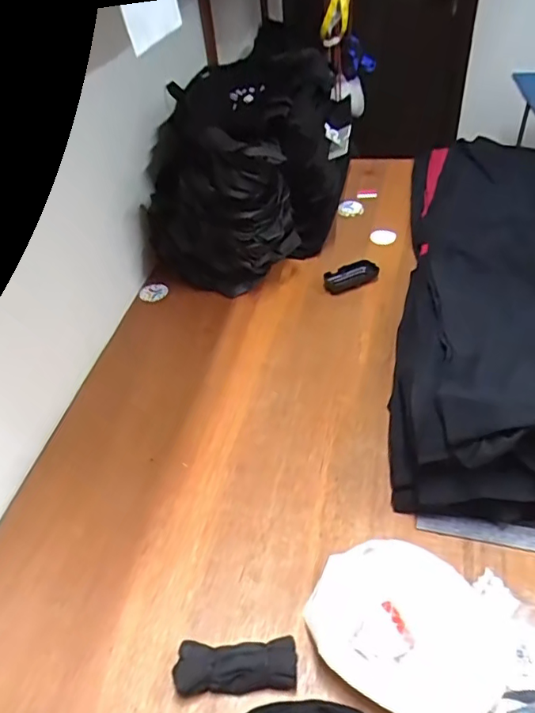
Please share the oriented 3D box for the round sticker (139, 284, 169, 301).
[{"bbox_3d":[-0.232,-0.131,1.097,0.057,0.011,0.044,-10,44,-4],"label":"round sticker"}]

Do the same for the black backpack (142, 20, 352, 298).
[{"bbox_3d":[-0.038,-0.417,1.149,0.390,0.280,0.564,6,45,11],"label":"black backpack"}]

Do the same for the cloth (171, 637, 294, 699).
[{"bbox_3d":[-0.033,0.322,0.559,0.123,0.034,0.047,-5,43,0],"label":"cloth"}]

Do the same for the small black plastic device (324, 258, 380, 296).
[{"bbox_3d":[0.162,-0.160,1.069,0.114,0.019,0.059,-18,45,-12],"label":"small black plastic device"}]

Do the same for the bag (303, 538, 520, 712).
[{"bbox_3d":[0.150,0.284,0.577,0.202,0.040,0.182,19,49,24],"label":"bag"}]

